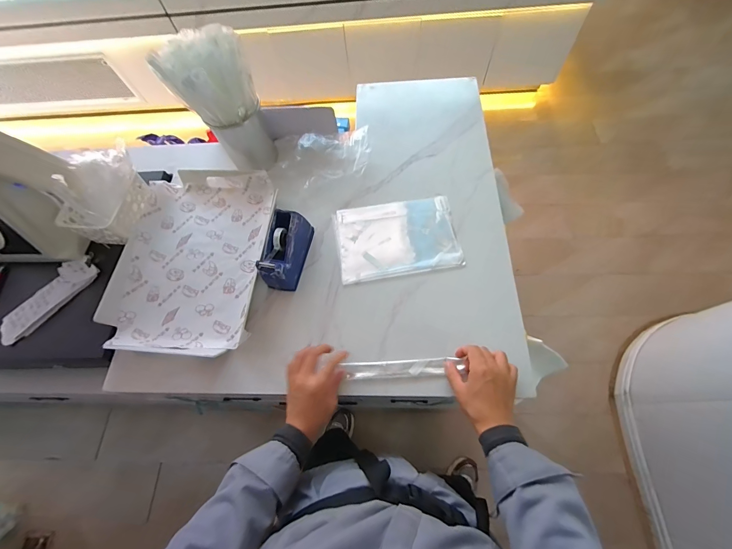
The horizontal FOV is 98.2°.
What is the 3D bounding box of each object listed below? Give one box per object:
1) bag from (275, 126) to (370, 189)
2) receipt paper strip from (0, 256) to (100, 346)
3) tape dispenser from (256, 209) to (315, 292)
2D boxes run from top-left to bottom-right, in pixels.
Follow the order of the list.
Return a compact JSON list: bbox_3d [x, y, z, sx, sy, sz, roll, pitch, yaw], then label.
[{"bbox_3d":[-0.088,-0.250,0.678,0.199,0.054,0.109,-12,66,-1],"label":"bag"},{"bbox_3d":[-0.601,0.047,0.599,0.051,0.017,0.183,44,74,-11],"label":"receipt paper strip"},{"bbox_3d":[-0.148,-0.048,0.583,0.056,0.086,0.138,10,67,8],"label":"tape dispenser"}]

